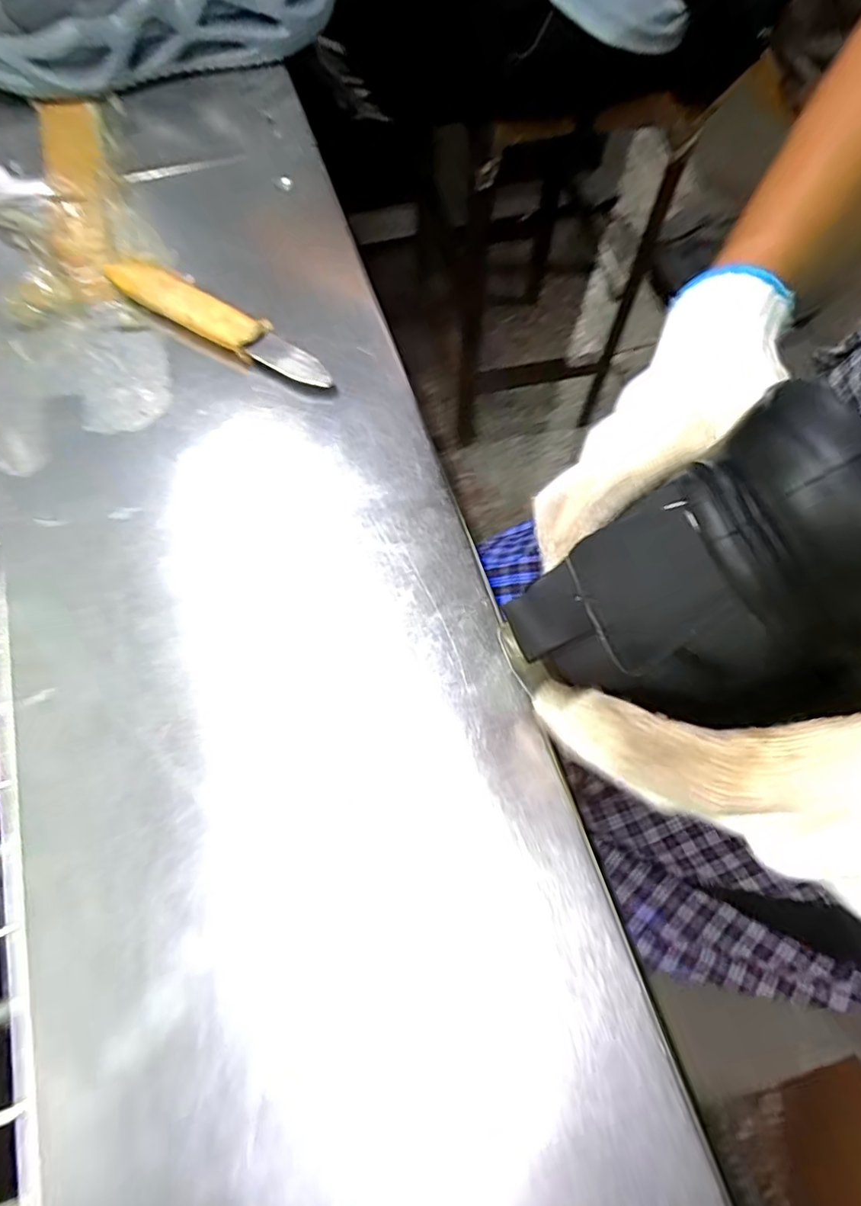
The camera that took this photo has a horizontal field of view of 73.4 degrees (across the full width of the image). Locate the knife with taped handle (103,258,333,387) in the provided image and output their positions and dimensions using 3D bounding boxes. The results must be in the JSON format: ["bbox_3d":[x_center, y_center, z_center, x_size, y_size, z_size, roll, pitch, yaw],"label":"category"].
[{"bbox_3d":[-0.126,-0.169,0.345,0.160,0.018,0.025,29,71,11],"label":"knife with taped handle"}]

